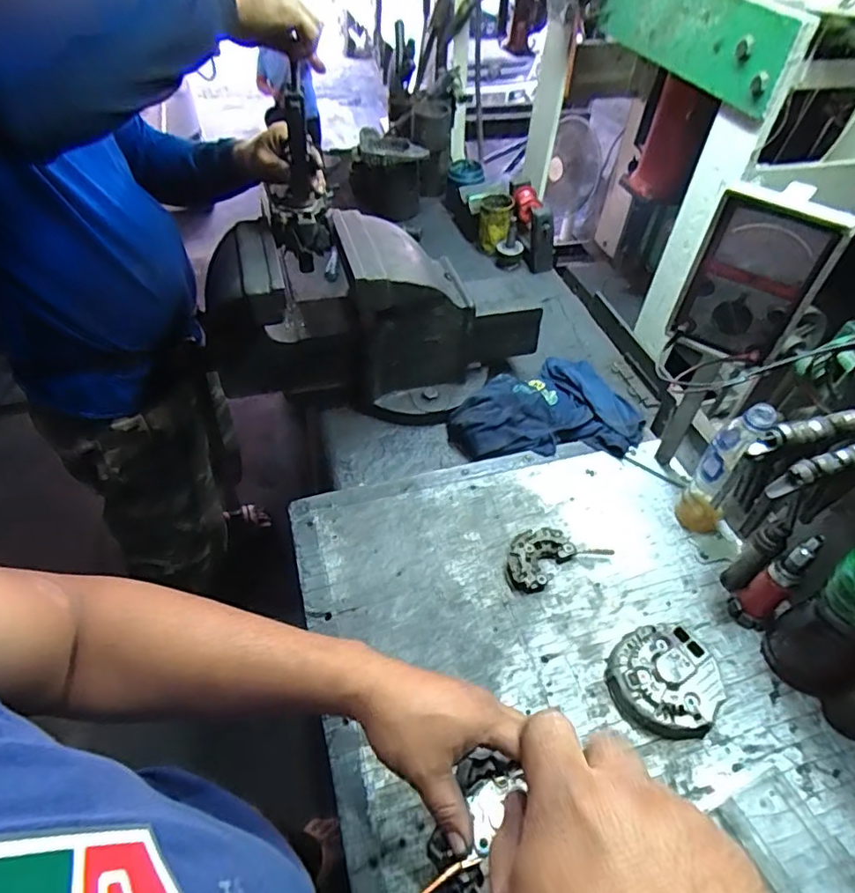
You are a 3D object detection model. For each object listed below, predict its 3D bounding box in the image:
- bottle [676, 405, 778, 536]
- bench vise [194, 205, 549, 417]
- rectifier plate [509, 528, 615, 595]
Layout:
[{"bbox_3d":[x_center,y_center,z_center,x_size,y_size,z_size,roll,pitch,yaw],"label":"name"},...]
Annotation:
[{"bbox_3d":[0.374,0.029,0.718,0.058,0.213,0.053,37,56,26],"label":"bottle"},{"bbox_3d":[-0.068,-0.200,0.893,0.499,0.251,0.194,-5,49,-8],"label":"bench vise"},{"bbox_3d":[0.158,0.137,0.743,0.136,0.019,0.076,-22,53,-22],"label":"rectifier plate"}]

